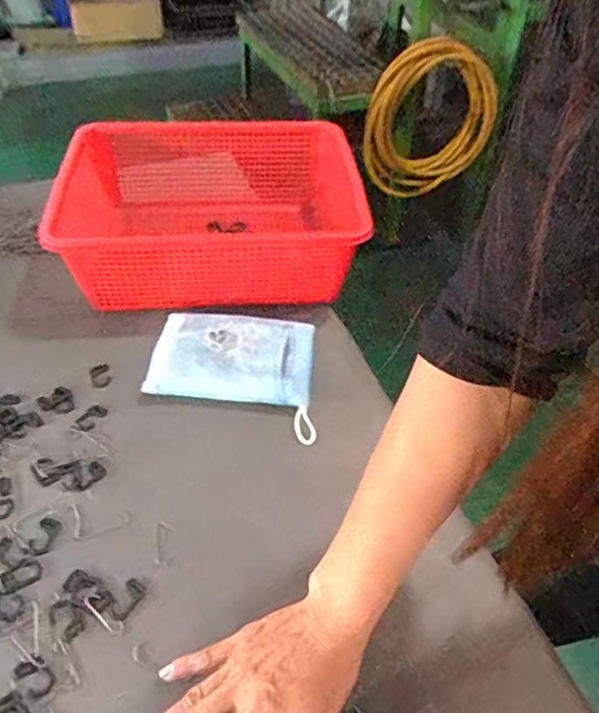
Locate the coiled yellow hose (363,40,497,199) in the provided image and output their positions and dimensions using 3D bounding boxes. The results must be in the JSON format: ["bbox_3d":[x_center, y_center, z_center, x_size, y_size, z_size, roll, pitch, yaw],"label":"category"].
[{"bbox_3d":[0.346,-0.633,1.592,0.358,0.384,0.095,-12,48,-14],"label":"coiled yellow hose"}]

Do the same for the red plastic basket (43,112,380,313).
[{"bbox_3d":[-0.108,-0.171,0.732,0.358,0.133,0.265,-5,46,-8],"label":"red plastic basket"}]

